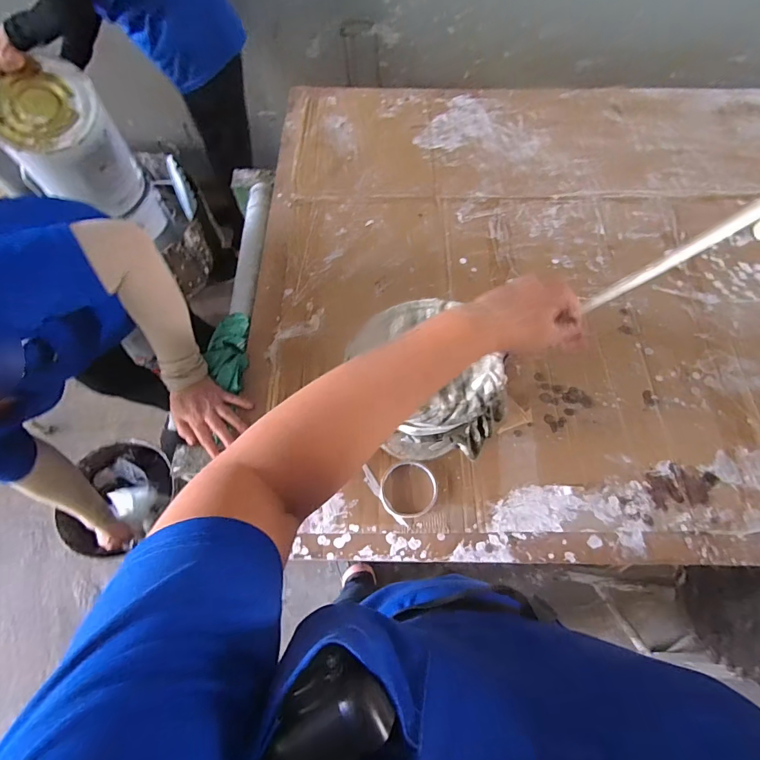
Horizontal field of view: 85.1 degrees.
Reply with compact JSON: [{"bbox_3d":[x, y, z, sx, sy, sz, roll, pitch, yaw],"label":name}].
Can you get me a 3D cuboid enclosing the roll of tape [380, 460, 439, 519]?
[{"bbox_3d":[0.041,0.158,0.602,0.084,0.015,0.079,0,66,1],"label":"roll of tape"}]

